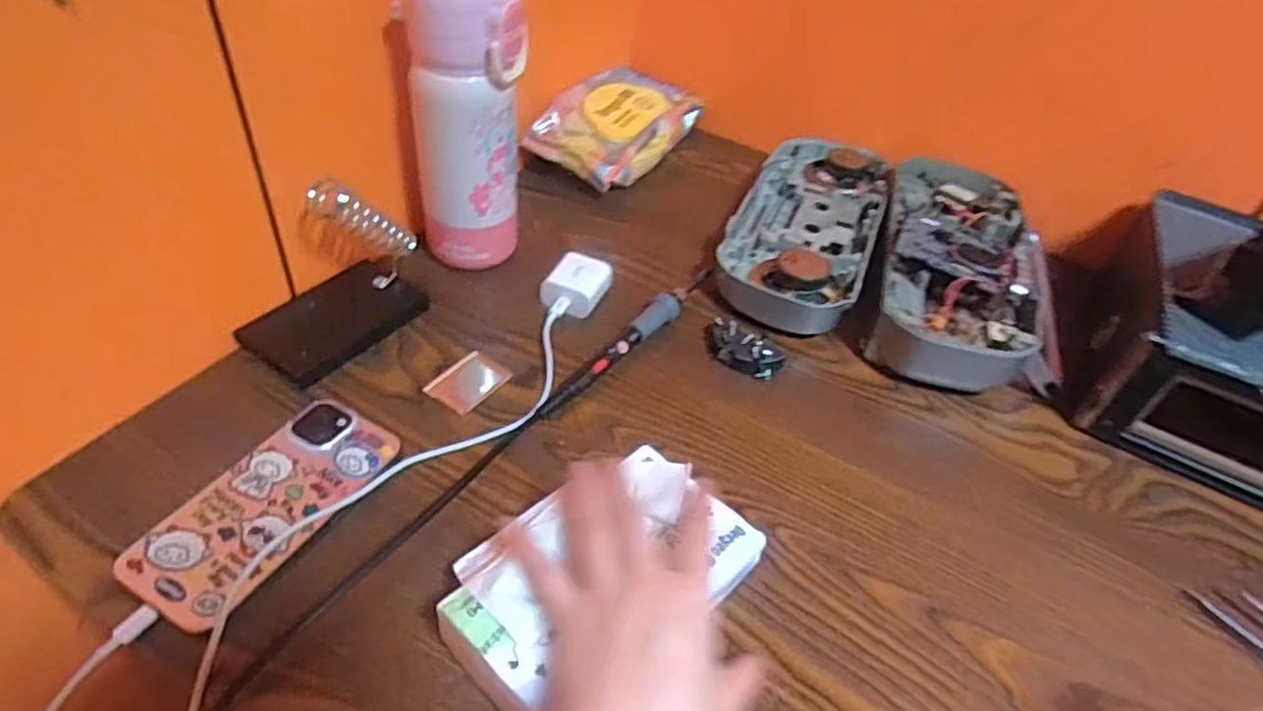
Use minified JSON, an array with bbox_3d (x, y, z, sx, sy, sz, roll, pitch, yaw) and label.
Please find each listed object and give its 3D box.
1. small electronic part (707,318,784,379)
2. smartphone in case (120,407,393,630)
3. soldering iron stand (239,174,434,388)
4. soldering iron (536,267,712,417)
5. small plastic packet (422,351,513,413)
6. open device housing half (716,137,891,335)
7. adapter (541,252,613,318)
[{"bbox_3d":[0.082,-0.003,0.527,0.056,0.021,0.027,24,45,16],"label":"small electronic part"},{"bbox_3d":[-0.202,0.081,0.396,0.068,0.012,0.143,25,46,17],"label":"smartphone in case"},{"bbox_3d":[-0.203,-0.060,0.477,0.068,0.100,0.127,26,46,18],"label":"soldering iron stand"},{"bbox_3d":[-0.002,-0.010,0.523,0.022,0.020,0.186,29,47,21],"label":"soldering iron"},{"bbox_3d":[-0.112,0.017,0.487,0.040,0.004,0.052,27,46,19],"label":"small plastic packet"},{"bbox_3d":[0.158,-0.119,0.639,0.121,0.048,0.260,20,44,12],"label":"open device housing half"},{"bbox_3d":[-0.043,-0.054,0.557,0.042,0.030,0.053,22,45,14],"label":"adapter"}]

